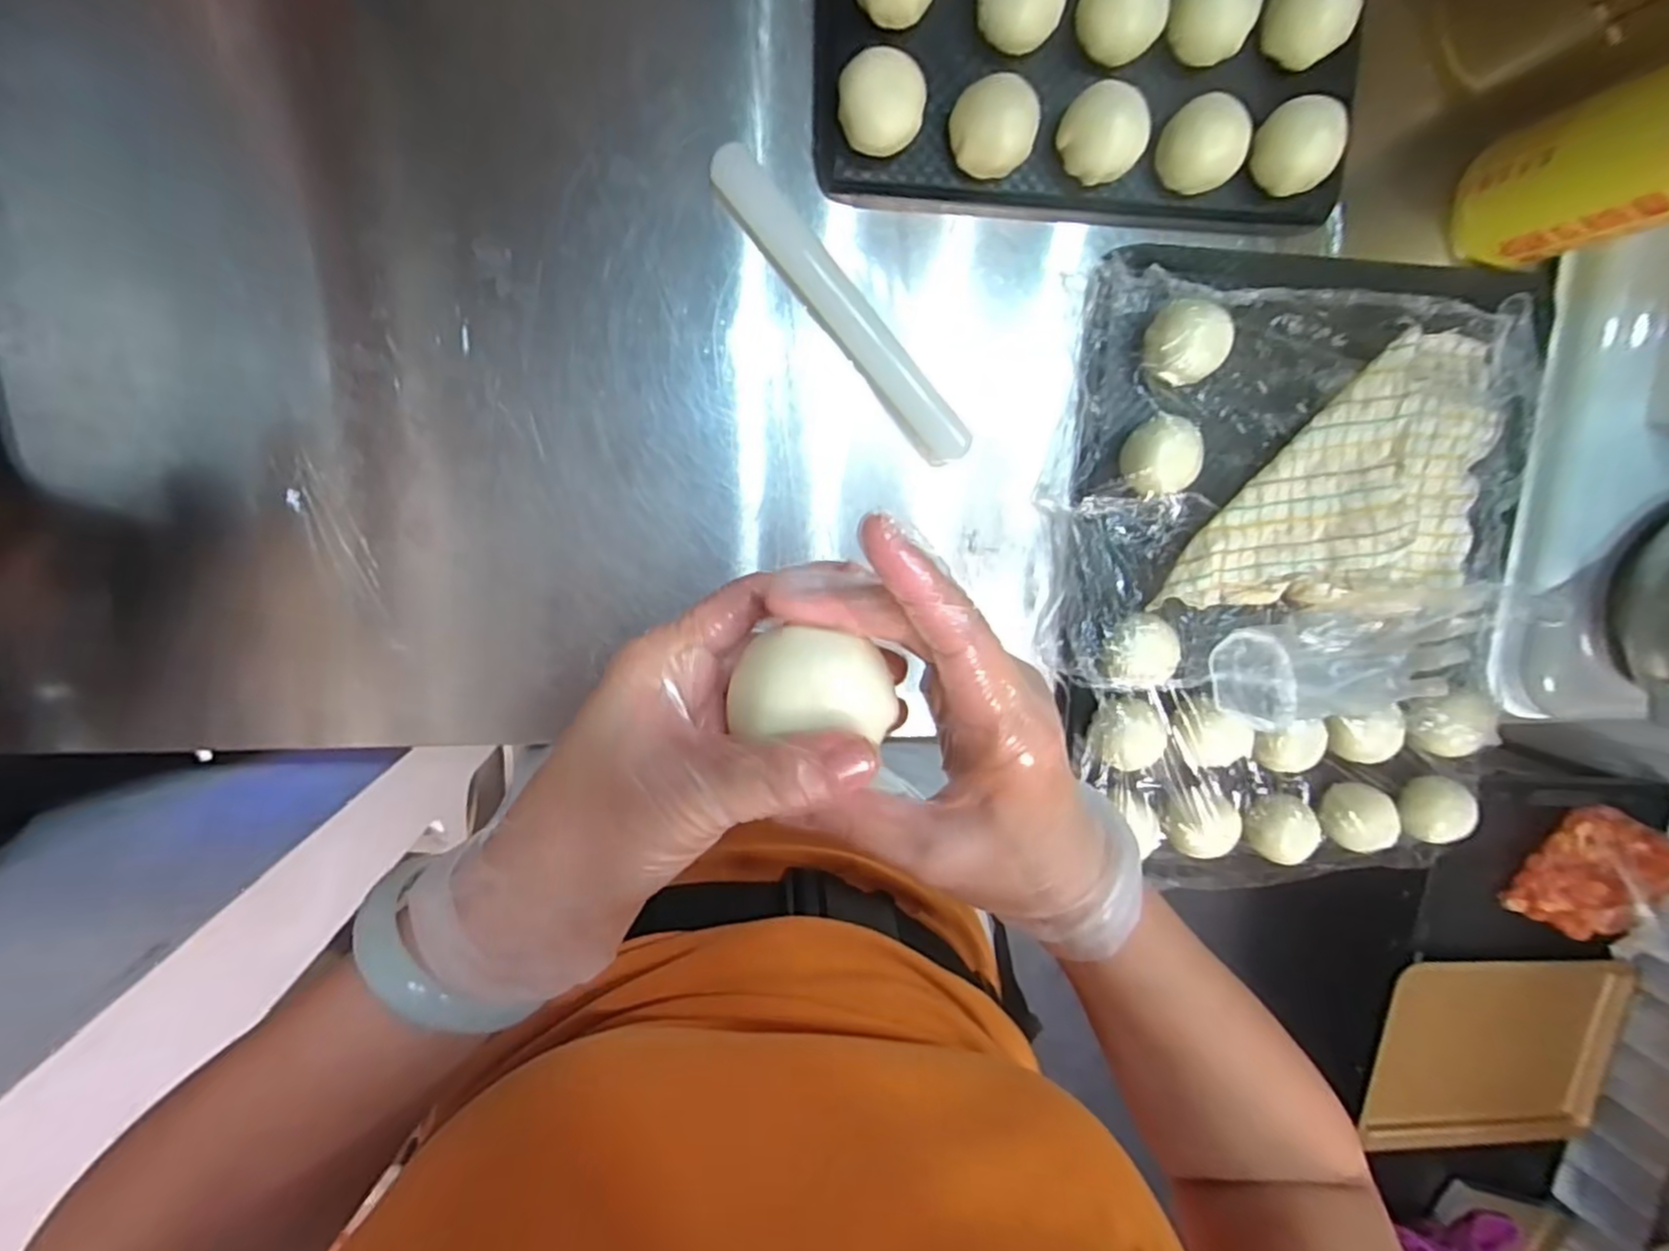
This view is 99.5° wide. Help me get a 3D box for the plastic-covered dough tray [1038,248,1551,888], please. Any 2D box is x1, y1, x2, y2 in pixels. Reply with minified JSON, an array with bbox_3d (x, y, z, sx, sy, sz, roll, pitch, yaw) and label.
[{"bbox_3d":[0.335,-0.028,0.497,0.377,0.054,0.438,-3,101,-8],"label":"plastic-covered dough tray"}]

